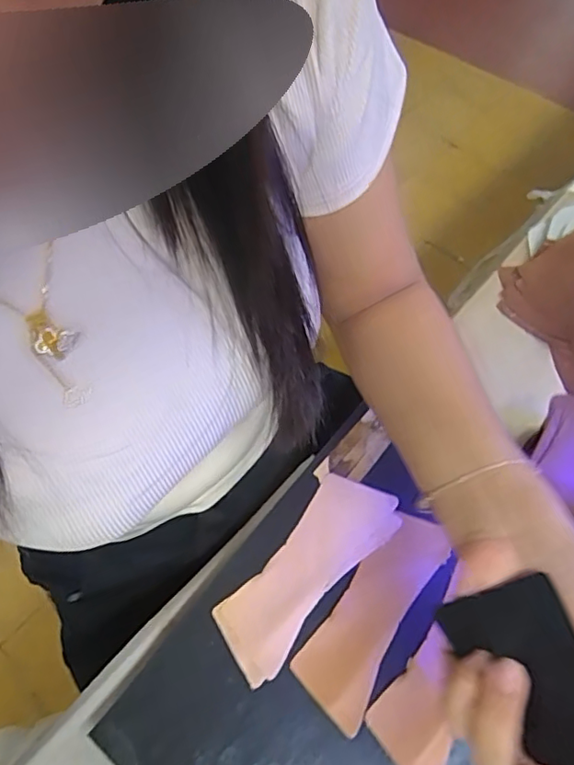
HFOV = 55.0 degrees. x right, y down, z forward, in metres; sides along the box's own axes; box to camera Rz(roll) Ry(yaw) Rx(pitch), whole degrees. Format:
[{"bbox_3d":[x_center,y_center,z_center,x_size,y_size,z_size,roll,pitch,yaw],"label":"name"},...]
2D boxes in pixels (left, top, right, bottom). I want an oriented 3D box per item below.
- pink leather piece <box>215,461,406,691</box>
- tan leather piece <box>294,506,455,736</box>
[{"bbox_3d":[0.010,0.126,0.392,0.068,0.004,0.151,37,67,24],"label":"pink leather piece"},{"bbox_3d":[0.062,0.157,0.379,0.051,0.011,0.139,33,65,19],"label":"tan leather piece"}]

